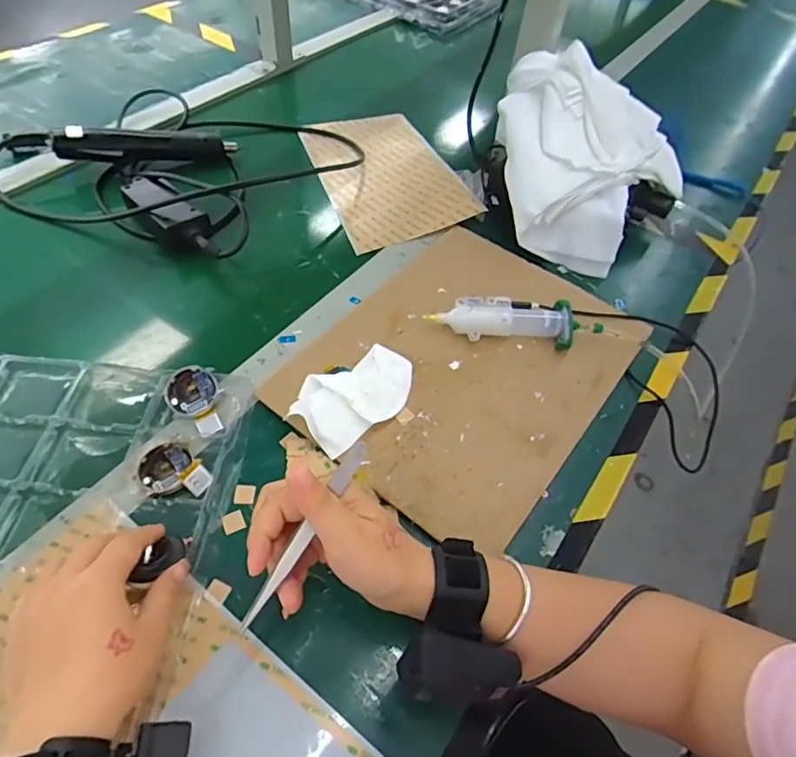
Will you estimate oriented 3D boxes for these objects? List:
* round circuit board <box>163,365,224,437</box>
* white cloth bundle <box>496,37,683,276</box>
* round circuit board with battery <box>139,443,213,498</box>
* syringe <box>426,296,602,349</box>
[{"bbox_3d":[-0.175,0.021,0.456,0.043,0.006,0.065,-22,77,-7],"label":"round circuit board"},{"bbox_3d":[0.215,-0.255,0.614,0.215,0.138,0.214,23,55,12],"label":"white cloth bundle"},{"bbox_3d":[-0.179,0.075,0.419,0.060,0.011,0.041,38,59,21],"label":"round circuit board with battery"},{"bbox_3d":[0.116,-0.057,0.523,0.163,0.033,0.041,6,53,0],"label":"syringe"}]

